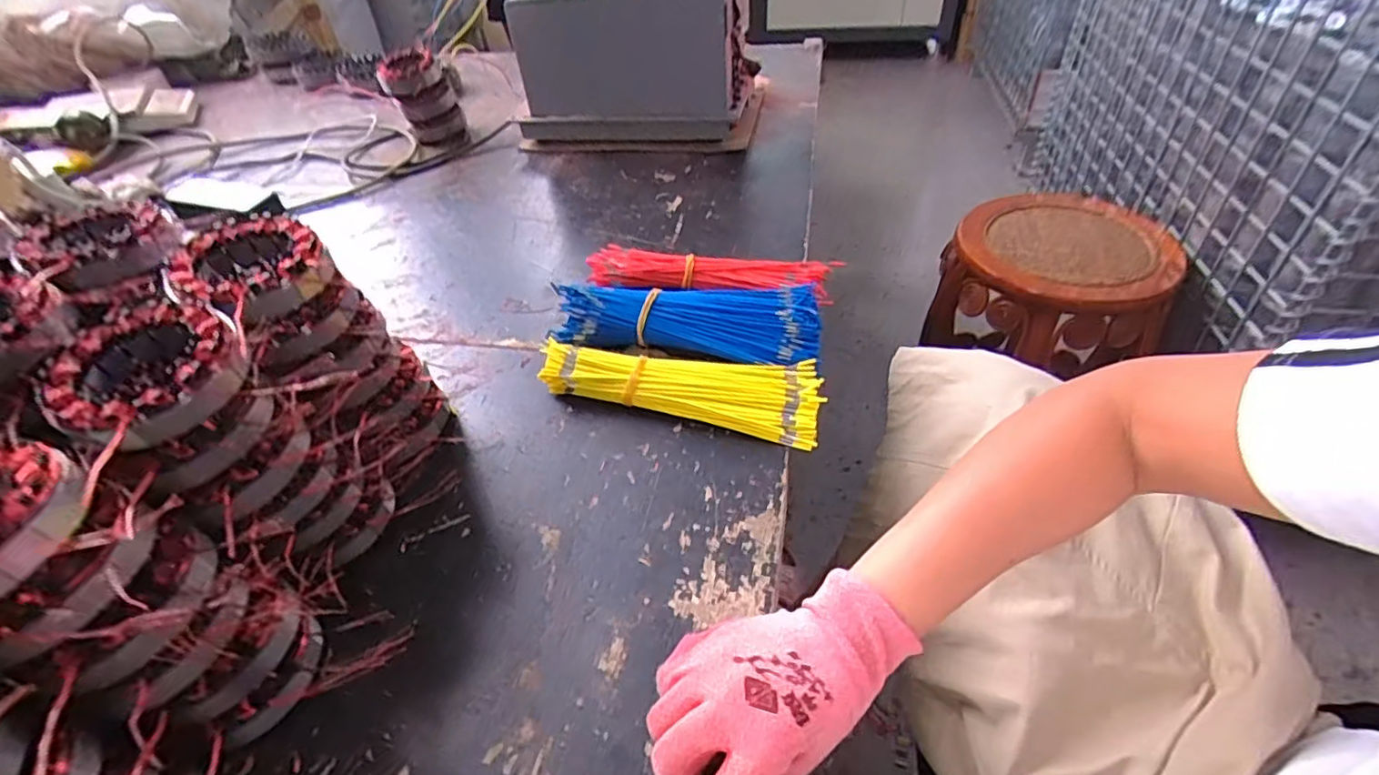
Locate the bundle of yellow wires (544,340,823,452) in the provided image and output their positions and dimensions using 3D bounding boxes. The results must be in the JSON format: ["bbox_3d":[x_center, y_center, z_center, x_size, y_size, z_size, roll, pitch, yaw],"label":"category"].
[{"bbox_3d":[-0.006,-0.006,0.525,0.236,0.034,0.073,12,47,16],"label":"bundle of yellow wires"}]

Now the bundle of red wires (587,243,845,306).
[{"bbox_3d":[0.020,-0.115,0.636,0.251,0.033,0.057,7,46,11],"label":"bundle of red wires"}]

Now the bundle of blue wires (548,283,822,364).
[{"bbox_3d":[-0.004,-0.060,0.569,0.243,0.046,0.096,1,45,6],"label":"bundle of blue wires"}]

